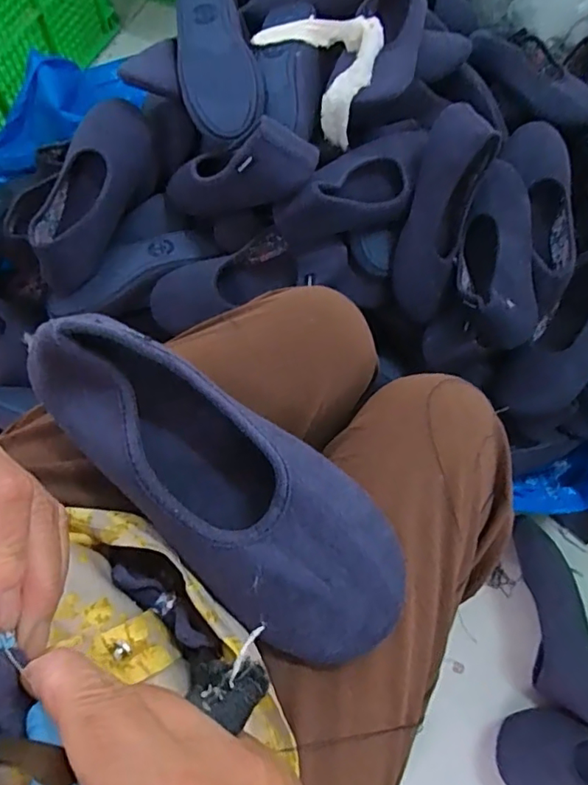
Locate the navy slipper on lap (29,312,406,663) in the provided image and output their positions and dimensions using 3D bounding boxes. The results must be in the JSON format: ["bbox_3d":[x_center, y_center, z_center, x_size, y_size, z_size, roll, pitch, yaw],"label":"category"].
[{"bbox_3d":[-0.044,0.041,0.295,0.239,0.058,0.089,40,74,12],"label":"navy slipper on lap"}]

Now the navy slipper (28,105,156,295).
[{"bbox_3d":[-0.266,-0.253,0.706,0.093,0.093,0.242,22,71,6],"label":"navy slipper"}]

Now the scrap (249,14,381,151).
[{"bbox_3d":[0.039,-0.419,0.684,0.097,0.095,0.176,-34,74,-13],"label":"scrap"}]

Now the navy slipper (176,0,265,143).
[{"bbox_3d":[-0.100,-0.439,0.704,0.103,0.062,0.234,-8,70,-4],"label":"navy slipper"}]

